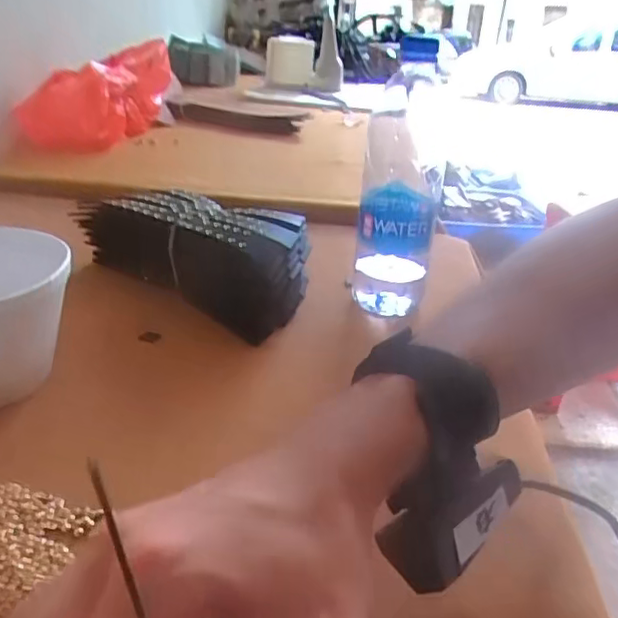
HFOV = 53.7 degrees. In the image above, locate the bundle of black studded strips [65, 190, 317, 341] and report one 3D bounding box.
[{"bbox_3d":[-0.100,-0.053,0.539,0.219,0.070,0.095,19,29,27],"label":"bundle of black studded strips"}]

